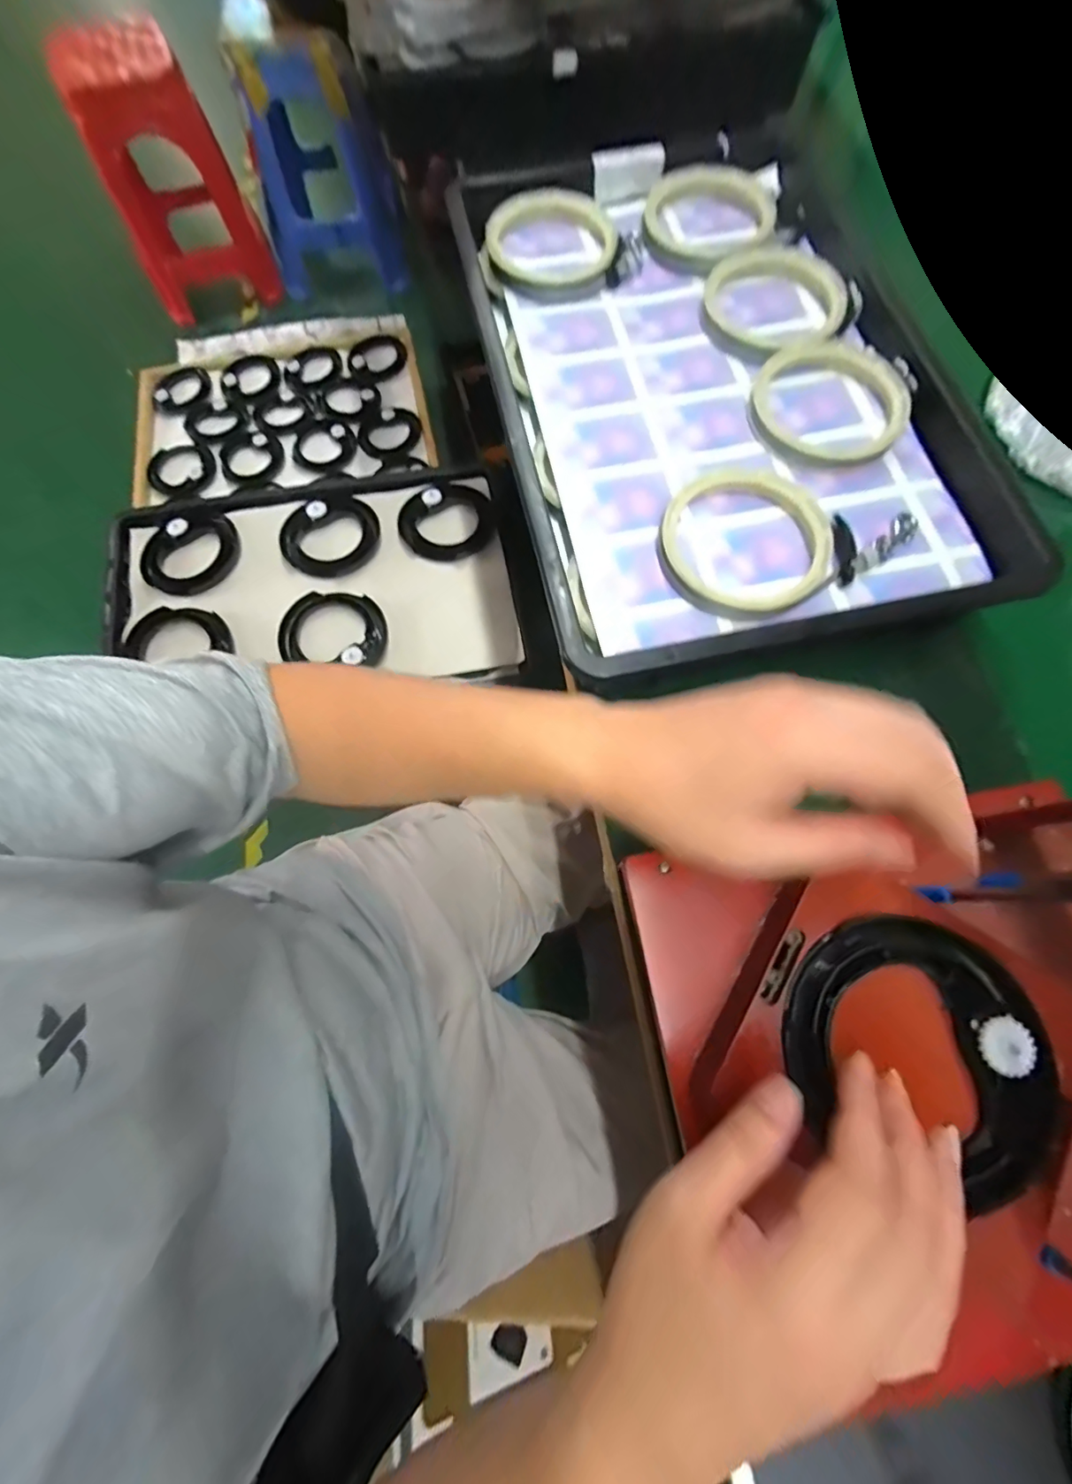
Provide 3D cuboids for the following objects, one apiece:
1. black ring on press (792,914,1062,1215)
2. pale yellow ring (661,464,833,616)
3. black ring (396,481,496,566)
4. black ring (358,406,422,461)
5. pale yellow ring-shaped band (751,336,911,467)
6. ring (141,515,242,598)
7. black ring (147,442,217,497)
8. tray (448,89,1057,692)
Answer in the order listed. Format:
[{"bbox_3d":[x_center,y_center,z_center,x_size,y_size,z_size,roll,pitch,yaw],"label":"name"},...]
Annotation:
[{"bbox_3d":[0.202,0.157,0.257,0.132,0.022,0.117,19,74,5],"label":"black ring on press"},{"bbox_3d":[0.158,-0.152,0.375,0.121,0.027,0.116,34,76,9],"label":"pale yellow ring"},{"bbox_3d":[-0.125,-0.314,0.700,0.131,0.010,0.126,0,73,-1],"label":"black ring"},{"bbox_3d":[-0.312,-0.663,1.059,0.131,0.014,0.115,-22,86,-1],"label":"black ring"},{"bbox_3d":[0.244,-0.293,0.416,0.111,0.026,0.125,-4,74,-2],"label":"pale yellow ring-shaped band"},{"bbox_3d":[-0.470,-0.255,0.673,0.129,0.012,0.117,-25,75,-8],"label":"ring"},{"bbox_3d":[-0.749,-0.576,1.049,0.133,0.034,0.133,0,73,-1],"label":"black ring"},{"bbox_3d":[0.146,-0.328,0.426,0.370,0.045,0.559,-11,74,-4],"label":"tray"}]

